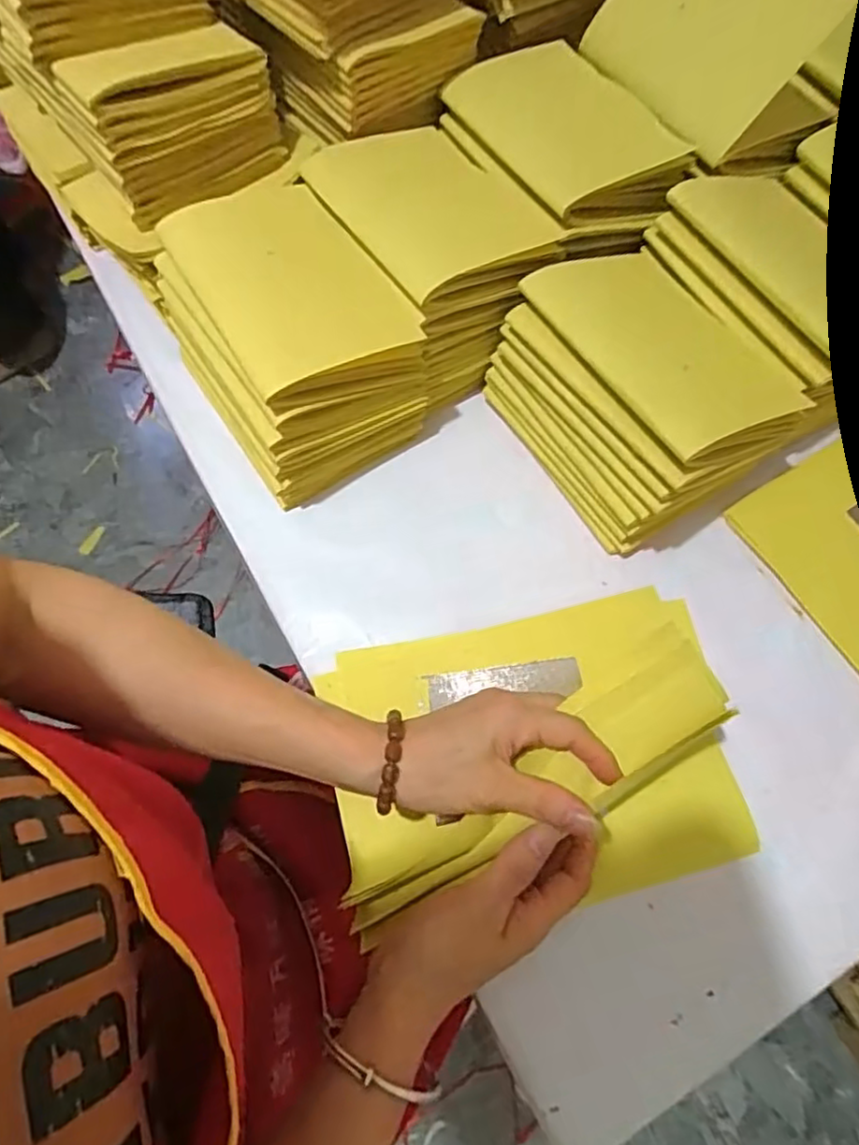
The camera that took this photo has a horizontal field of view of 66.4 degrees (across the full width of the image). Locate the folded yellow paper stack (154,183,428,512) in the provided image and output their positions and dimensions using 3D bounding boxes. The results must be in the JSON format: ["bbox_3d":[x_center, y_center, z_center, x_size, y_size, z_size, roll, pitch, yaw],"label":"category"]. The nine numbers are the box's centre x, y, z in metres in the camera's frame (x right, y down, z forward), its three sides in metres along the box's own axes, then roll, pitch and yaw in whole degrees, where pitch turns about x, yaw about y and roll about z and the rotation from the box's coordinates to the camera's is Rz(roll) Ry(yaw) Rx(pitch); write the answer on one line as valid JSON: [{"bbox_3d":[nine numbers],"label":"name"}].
[{"bbox_3d":[-0.096,-0.165,0.453,0.131,0.096,0.183,-31,72,-12],"label":"folded yellow paper stack"}]

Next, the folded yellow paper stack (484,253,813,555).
[{"bbox_3d":[0.133,-0.120,0.431,0.127,0.109,0.168,-30,72,-11],"label":"folded yellow paper stack"}]

